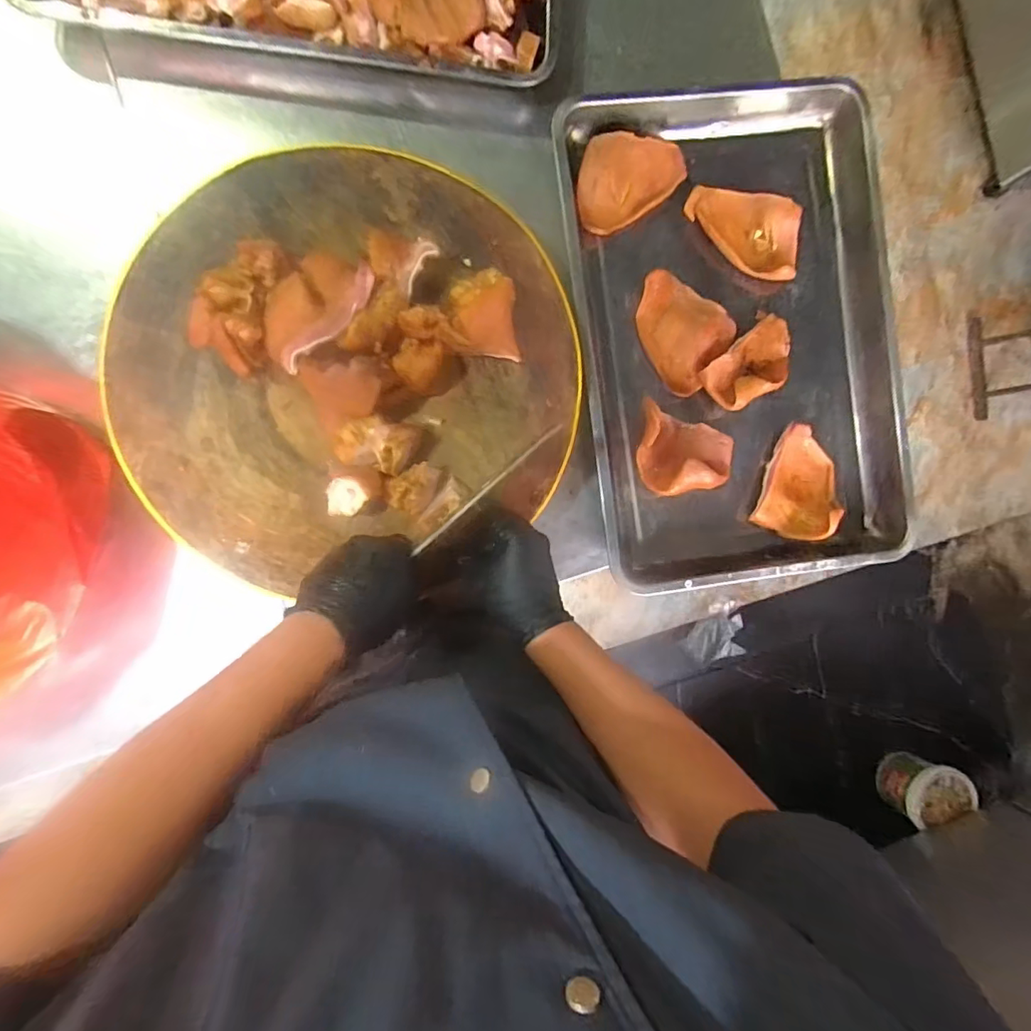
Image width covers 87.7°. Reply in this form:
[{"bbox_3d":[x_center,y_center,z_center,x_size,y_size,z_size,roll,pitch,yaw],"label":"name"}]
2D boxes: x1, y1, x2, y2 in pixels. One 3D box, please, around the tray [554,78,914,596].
[{"bbox_3d":[0.271,-0.221,0.666,0.392,0.070,0.594,-7,91,-7],"label":"tray"}]

